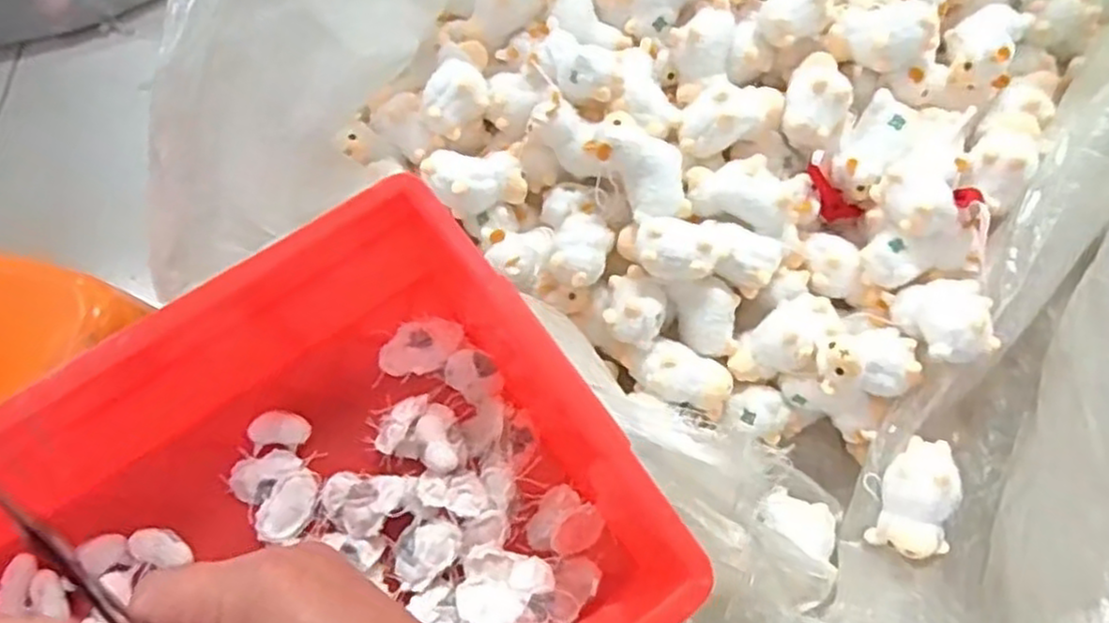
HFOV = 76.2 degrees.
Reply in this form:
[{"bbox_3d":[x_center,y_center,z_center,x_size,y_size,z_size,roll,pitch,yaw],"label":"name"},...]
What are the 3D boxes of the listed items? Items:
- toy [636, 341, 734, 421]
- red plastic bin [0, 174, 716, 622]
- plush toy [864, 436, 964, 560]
[{"bbox_3d":[0.150,0.078,0.805,0.102,0.053,0.063,21,68,13],"label":"toy"},{"bbox_3d":[-0.142,0.135,0.323,0.354,0.128,0.239,-38,68,-13],"label":"red plastic bin"},{"bbox_3d":[0.377,0.191,0.736,0.068,0.058,0.125,15,67,10],"label":"plush toy"}]

